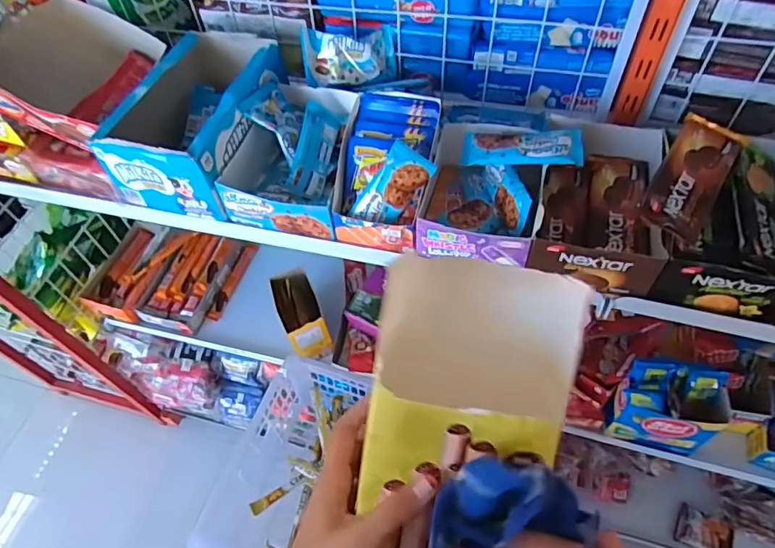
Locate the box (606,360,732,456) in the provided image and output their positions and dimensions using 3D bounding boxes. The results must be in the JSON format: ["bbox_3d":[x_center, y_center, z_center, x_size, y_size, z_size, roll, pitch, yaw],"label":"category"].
[{"bbox_3d":[0.413,0.198,0.771,0.132,0.154,0.071,14,58,13],"label":"box"}]

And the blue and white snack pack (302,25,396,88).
[{"bbox_3d":[-0.046,-0.287,0.688,0.135,0.068,0.033,-10,27,-19],"label":"blue and white snack pack"}]

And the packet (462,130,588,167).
[{"bbox_3d":[0.150,-0.141,0.580,0.127,0.024,0.058,11,57,12],"label":"packet"}]

